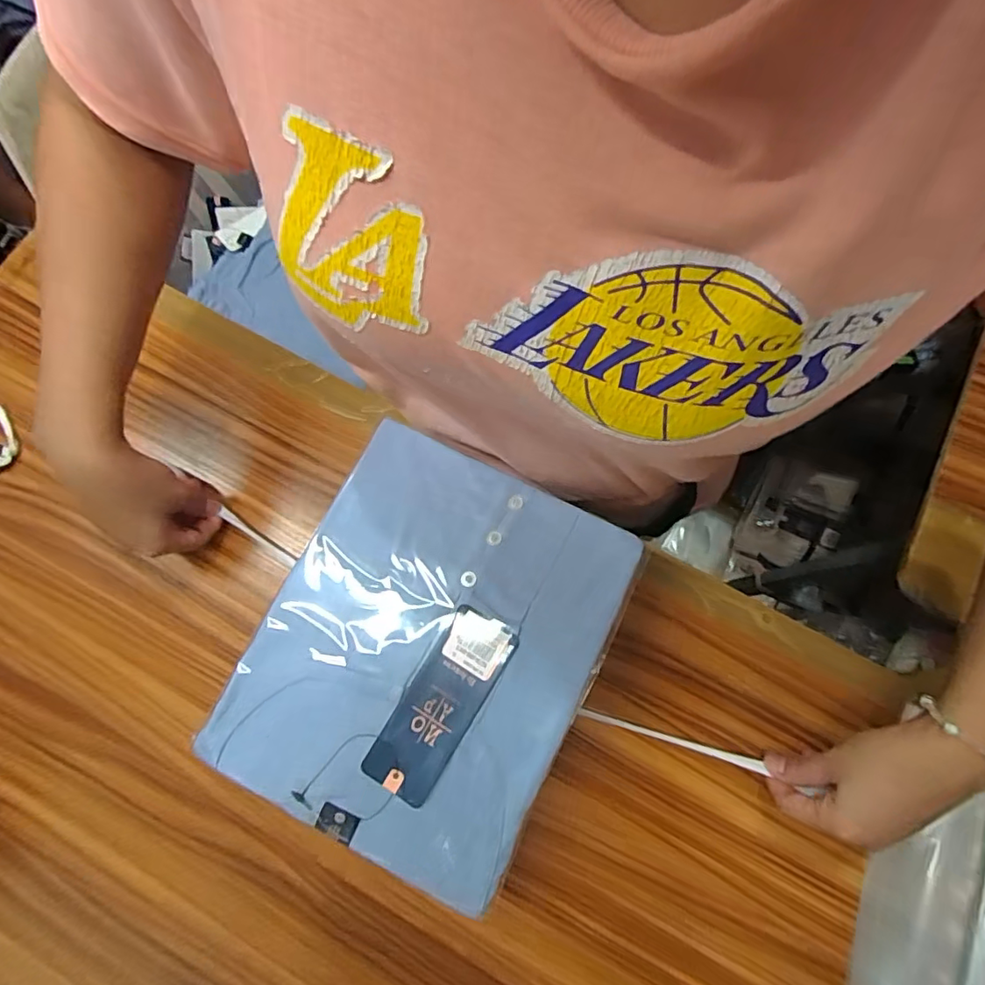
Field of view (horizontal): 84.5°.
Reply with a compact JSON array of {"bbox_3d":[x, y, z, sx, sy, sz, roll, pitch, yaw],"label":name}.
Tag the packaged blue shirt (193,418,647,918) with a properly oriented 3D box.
[{"bbox_3d":[-0.044,0.099,0.355,0.208,0.016,0.251,26,78,7],"label":"packaged blue shirt"}]

